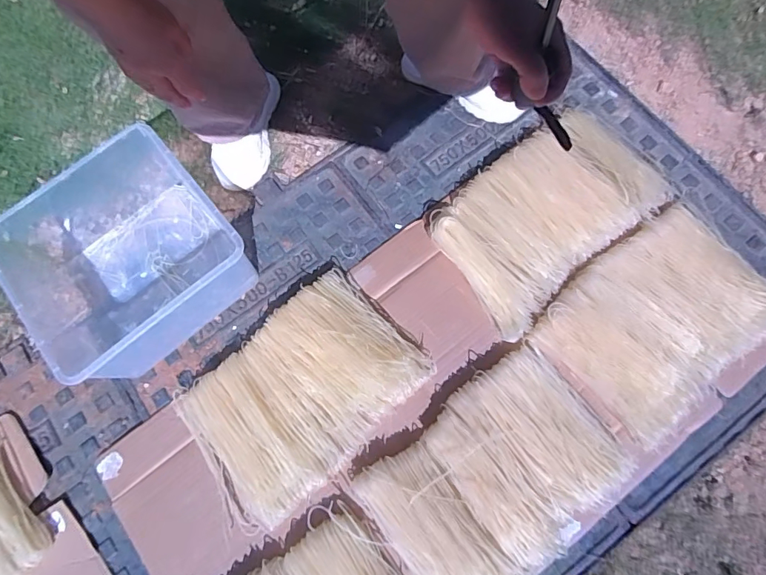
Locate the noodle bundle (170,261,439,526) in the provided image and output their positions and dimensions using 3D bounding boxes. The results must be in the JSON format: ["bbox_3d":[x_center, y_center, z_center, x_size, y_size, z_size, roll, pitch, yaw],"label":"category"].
[{"bbox_3d":[-0.131,0.159,0.700,0.248,0.075,0.352,43,79,10],"label":"noodle bundle"}]

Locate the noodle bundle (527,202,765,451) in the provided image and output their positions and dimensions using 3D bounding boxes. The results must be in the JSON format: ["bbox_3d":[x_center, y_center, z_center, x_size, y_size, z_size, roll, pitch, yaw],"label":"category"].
[{"bbox_3d":[0.423,0.041,0.695,0.333,0.033,0.251,-42,83,-8],"label":"noodle bundle"}]

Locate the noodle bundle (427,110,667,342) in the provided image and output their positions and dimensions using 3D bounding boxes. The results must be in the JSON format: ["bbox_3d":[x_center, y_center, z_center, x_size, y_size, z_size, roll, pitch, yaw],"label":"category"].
[{"bbox_3d":[0.258,-0.128,0.745,0.370,0.049,0.238,-41,83,-8],"label":"noodle bundle"}]

